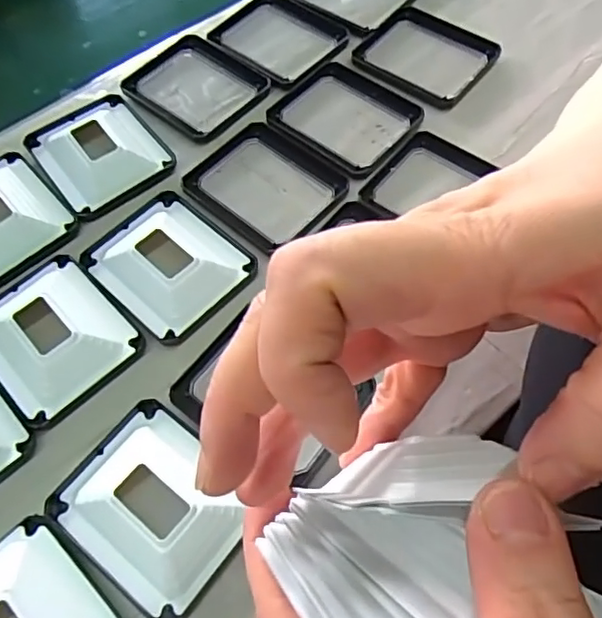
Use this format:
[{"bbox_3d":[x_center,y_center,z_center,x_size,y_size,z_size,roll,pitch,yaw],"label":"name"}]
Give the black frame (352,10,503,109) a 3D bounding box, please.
[{"bbox_3d":[0.081,-0.171,0.400,0.085,0.006,0.070,33,66,21],"label":"black frame"}]

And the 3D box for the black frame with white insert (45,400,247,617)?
[{"bbox_3d":[-0.065,0.083,0.262,0.081,0.017,0.066,34,67,21],"label":"black frame with white insert"}]

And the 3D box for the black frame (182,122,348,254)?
[{"bbox_3d":[-0.021,-0.074,0.351,0.085,0.006,0.068,36,67,22],"label":"black frame"}]

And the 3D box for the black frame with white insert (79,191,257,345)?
[{"bbox_3d":[-0.074,-0.028,0.325,0.068,0.013,0.082,-41,65,-19],"label":"black frame with white insert"}]

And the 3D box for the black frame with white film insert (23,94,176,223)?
[{"bbox_3d":[-0.124,-0.098,0.366,0.069,0.015,0.083,-34,63,-16],"label":"black frame with white film insert"}]

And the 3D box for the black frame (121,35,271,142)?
[{"bbox_3d":[-0.070,-0.147,0.391,0.084,0.011,0.066,35,67,22],"label":"black frame"}]

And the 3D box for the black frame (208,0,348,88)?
[{"bbox_3d":[-0.016,-0.189,0.413,0.071,0.012,0.087,-40,65,-19],"label":"black frame"}]

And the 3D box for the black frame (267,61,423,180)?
[{"bbox_3d":[0.028,-0.122,0.376,0.085,0.007,0.073,37,68,23],"label":"black frame"}]

